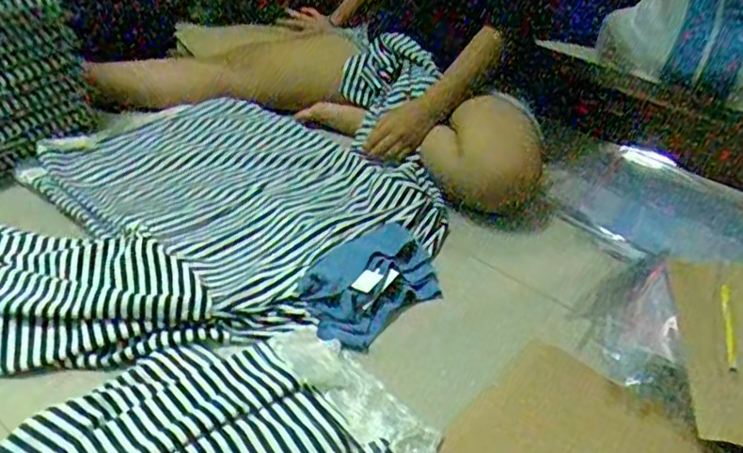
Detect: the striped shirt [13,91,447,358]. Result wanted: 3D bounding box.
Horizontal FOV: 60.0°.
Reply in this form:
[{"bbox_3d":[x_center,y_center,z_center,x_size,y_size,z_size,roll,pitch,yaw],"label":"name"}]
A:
[{"bbox_3d":[-0.193,-0.060,0.964,0.627,0.062,0.384,24,40,23],"label":"striped shirt"}]

